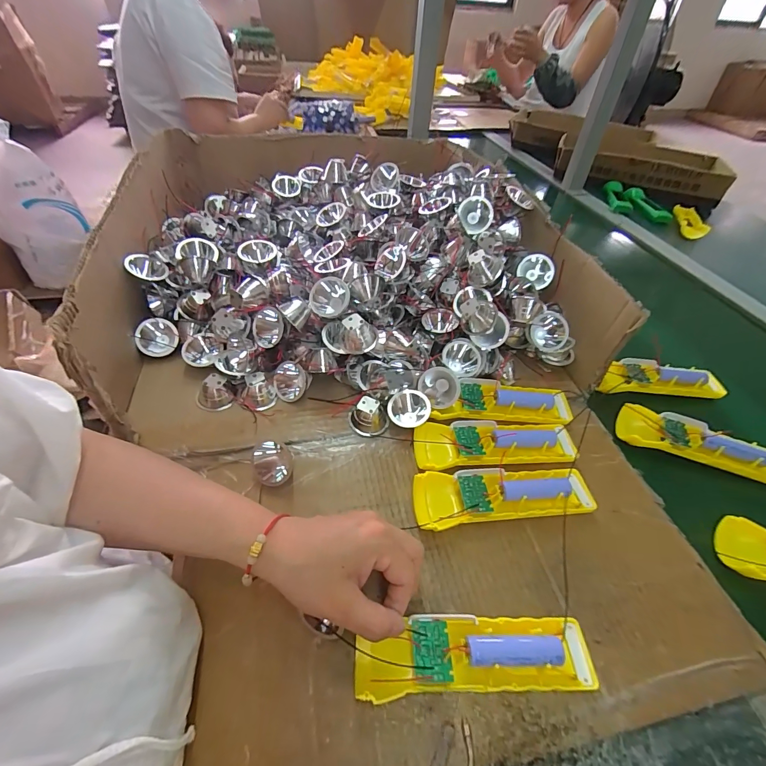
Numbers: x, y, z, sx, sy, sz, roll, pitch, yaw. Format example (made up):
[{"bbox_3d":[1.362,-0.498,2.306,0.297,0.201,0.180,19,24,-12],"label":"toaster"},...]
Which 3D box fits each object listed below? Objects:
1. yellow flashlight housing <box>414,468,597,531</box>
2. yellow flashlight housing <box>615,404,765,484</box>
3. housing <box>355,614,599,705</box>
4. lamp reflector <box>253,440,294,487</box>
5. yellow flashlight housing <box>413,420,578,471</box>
[{"bbox_3d":[0.107,0.100,0.343,0.156,0.026,0.048,-4,46,-7],"label":"yellow flashlight housing"},{"bbox_3d":[0.337,0.060,0.408,0.155,0.023,0.049,16,46,12],"label":"yellow flashlight housing"},{"bbox_3d":[0.061,0.181,0.256,0.158,0.023,0.044,2,48,-7],"label":"housing"},{"bbox_3d":[-0.101,0.072,0.350,0.033,0.035,0.032,2,45,-2],"label":"lamp reflector"},{"bbox_3d":[0.108,0.059,0.376,0.152,0.021,0.048,-2,45,-6],"label":"yellow flashlight housing"}]

